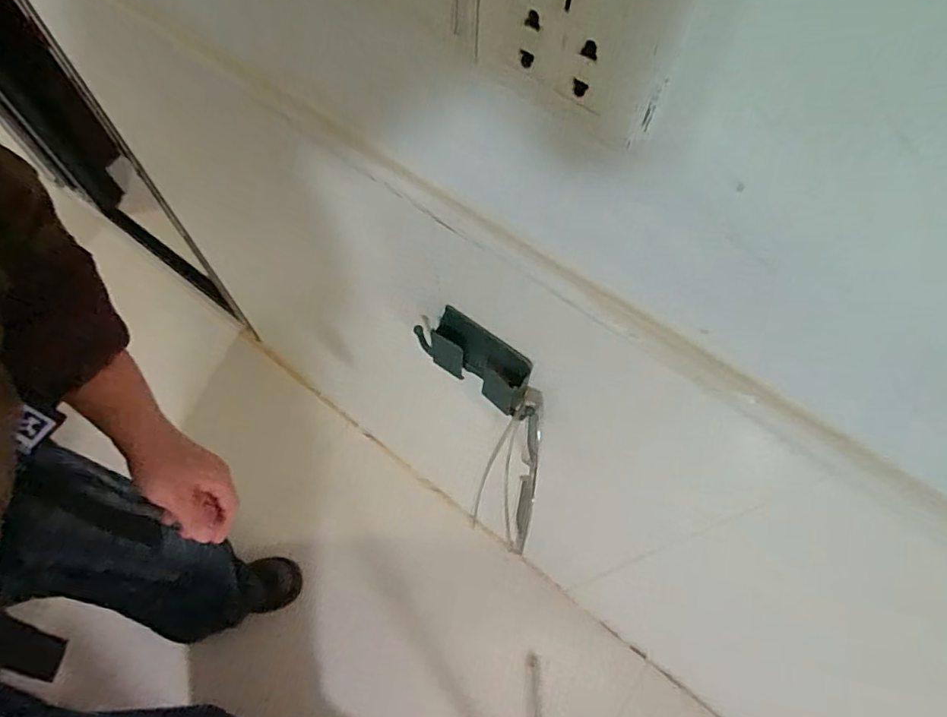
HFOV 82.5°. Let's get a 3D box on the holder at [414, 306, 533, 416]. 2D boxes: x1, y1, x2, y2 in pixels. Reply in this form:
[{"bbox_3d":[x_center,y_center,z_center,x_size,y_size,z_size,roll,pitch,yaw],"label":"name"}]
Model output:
[{"bbox_3d":[-0.001,-0.001,0.497,0.116,0.081,0.023,37,68,16],"label":"holder"}]

